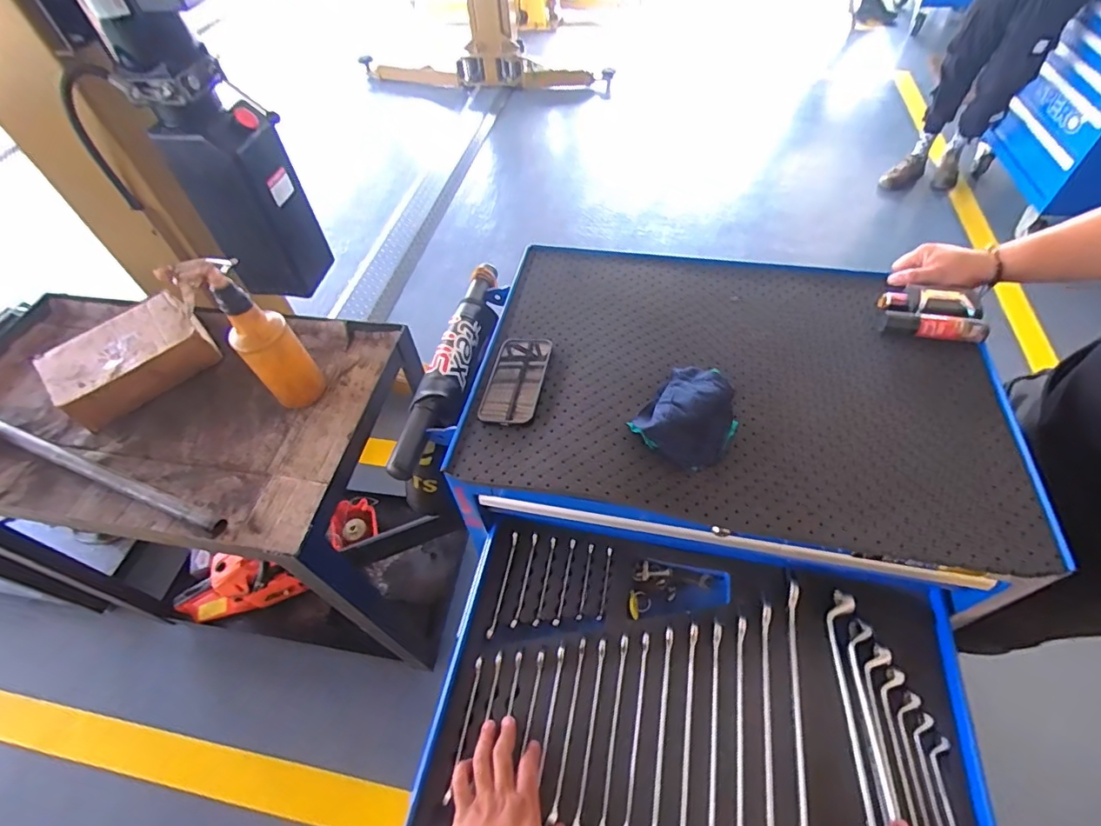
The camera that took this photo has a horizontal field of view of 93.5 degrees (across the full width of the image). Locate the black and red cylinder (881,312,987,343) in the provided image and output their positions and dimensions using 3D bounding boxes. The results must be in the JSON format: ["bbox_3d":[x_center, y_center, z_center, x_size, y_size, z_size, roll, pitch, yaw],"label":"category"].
[{"bbox_3d":[0.527,-0.117,0.712,0.125,0.030,0.025,10,54,13],"label":"black and red cylinder"}]

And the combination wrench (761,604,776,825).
[{"bbox_3d":[0.247,0.357,0.579,0.019,0.026,0.273,8,54,11],"label":"combination wrench"}]

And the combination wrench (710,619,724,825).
[{"bbox_3d":[0.185,0.363,0.582,0.017,0.021,0.241,8,54,12],"label":"combination wrench"}]

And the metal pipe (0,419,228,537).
[{"bbox_3d":[-0.761,0.084,0.841,0.590,0.031,0.028,16,56,17],"label":"metal pipe"}]

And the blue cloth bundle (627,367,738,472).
[{"bbox_3d":[0.178,-0.002,0.639,0.105,0.055,0.148,29,60,25],"label":"blue cloth bundle"}]

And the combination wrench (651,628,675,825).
[{"bbox_3d":[0.127,0.364,0.590,0.014,0.009,0.223,9,54,12],"label":"combination wrench"}]

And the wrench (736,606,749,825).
[{"bbox_3d":[0.216,0.358,0.583,0.020,0.018,0.255,9,54,12],"label":"wrench"}]

